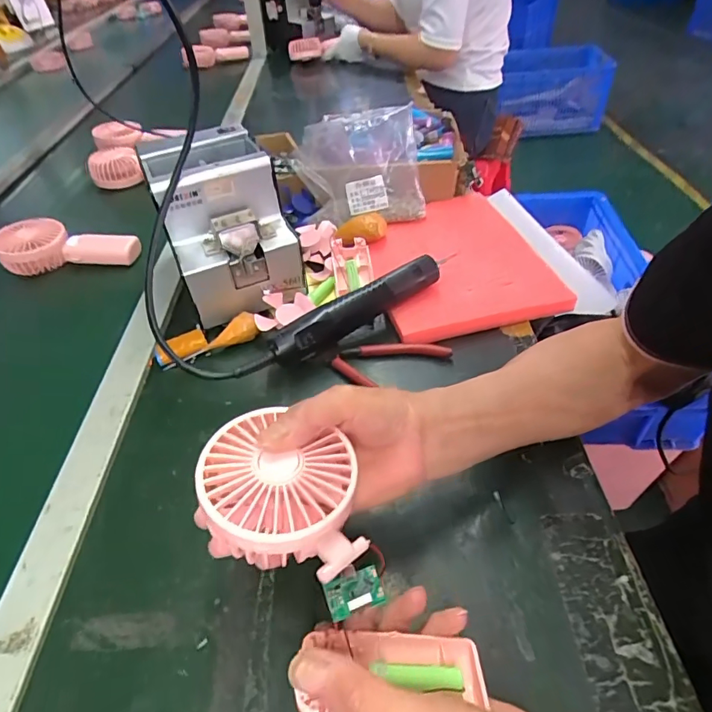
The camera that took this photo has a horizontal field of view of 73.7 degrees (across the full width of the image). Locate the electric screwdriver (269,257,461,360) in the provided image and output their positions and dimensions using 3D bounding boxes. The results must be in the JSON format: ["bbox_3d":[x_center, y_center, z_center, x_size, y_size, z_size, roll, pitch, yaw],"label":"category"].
[{"bbox_3d":[0.005,-0.050,0.492,0.205,0.036,0.033,-26,48,-20],"label":"electric screwdriver"}]

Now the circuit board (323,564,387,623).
[{"bbox_3d":[-0.001,0.129,0.260,0.031,0.004,0.021,-18,46,-13],"label":"circuit board"}]

